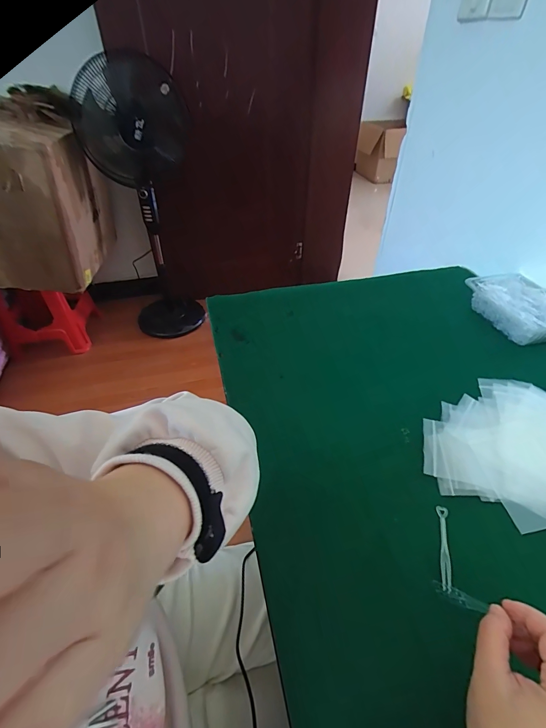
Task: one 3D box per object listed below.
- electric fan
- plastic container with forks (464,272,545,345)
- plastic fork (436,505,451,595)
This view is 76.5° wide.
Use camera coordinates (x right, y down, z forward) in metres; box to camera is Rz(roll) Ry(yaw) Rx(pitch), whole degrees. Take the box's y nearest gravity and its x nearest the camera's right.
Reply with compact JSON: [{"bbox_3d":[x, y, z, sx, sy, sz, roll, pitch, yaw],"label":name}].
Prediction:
[{"bbox_3d":[-0.610,-0.676,1.632,0.338,1.136,0.450,-23,48,-23],"label":"electric fan"},{"bbox_3d":[0.459,-0.104,0.644,0.123,0.057,0.175,-8,43,-9],"label":"plastic container with forks"},{"bbox_3d":[0.182,0.194,0.369,0.011,0.007,0.089,13,44,13],"label":"plastic fork"}]

